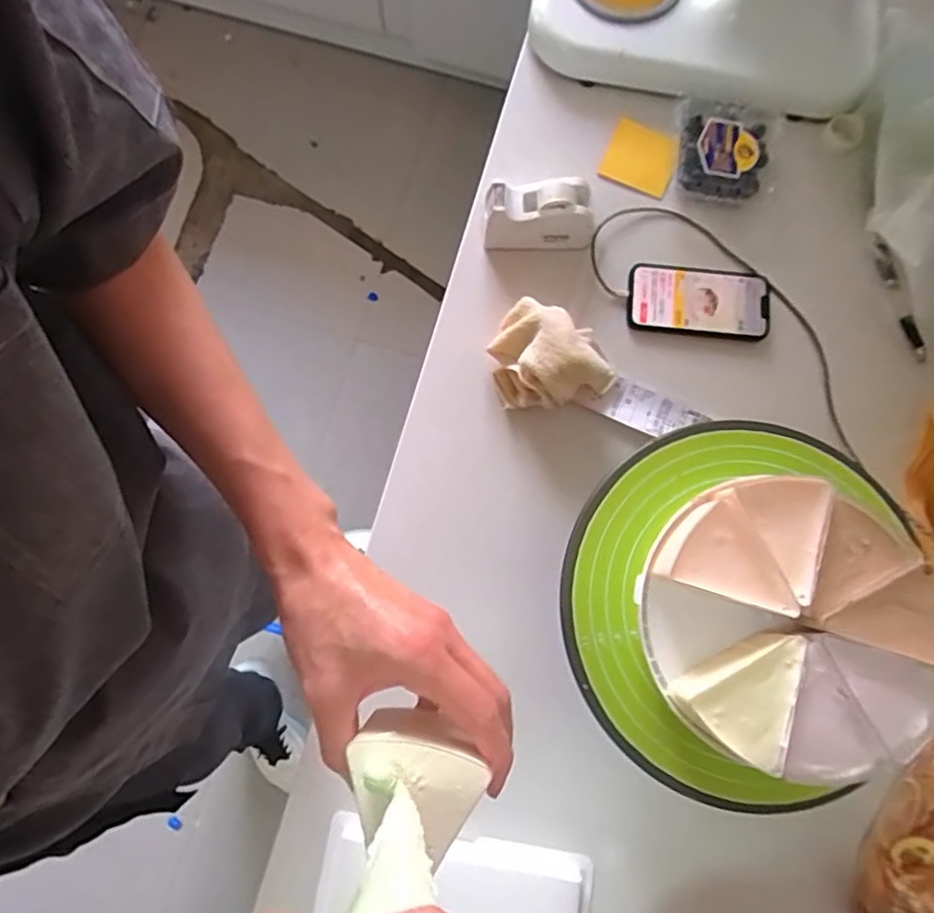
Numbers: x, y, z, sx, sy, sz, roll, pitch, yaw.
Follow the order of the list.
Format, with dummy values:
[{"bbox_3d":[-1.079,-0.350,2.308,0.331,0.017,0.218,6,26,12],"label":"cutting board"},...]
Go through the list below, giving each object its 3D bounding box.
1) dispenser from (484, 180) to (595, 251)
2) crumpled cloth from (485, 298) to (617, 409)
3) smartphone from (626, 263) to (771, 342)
[{"bbox_3d":[0.076,-0.249,0.642,0.109,0.060,0.051,2,80,-1],"label":"dispenser"},{"bbox_3d":[0.077,-0.102,0.608,0.101,0.066,0.104,-19,81,-5],"label":"crumpled cloth"},{"bbox_3d":[0.246,-0.166,0.653,0.147,0.006,0.074,7,80,0],"label":"smartphone"}]

